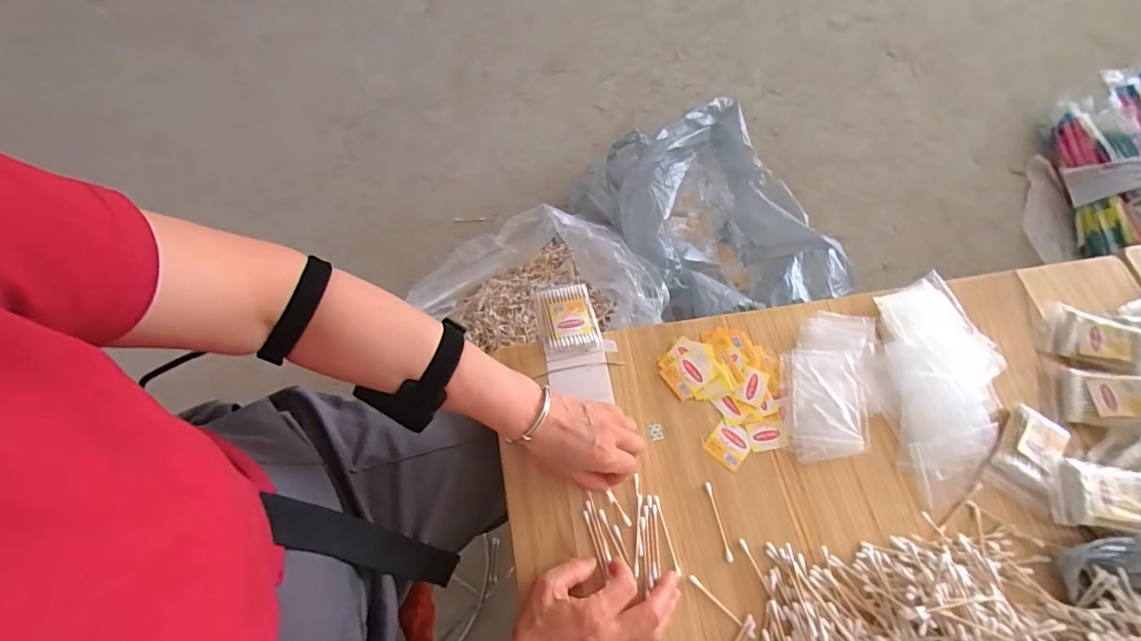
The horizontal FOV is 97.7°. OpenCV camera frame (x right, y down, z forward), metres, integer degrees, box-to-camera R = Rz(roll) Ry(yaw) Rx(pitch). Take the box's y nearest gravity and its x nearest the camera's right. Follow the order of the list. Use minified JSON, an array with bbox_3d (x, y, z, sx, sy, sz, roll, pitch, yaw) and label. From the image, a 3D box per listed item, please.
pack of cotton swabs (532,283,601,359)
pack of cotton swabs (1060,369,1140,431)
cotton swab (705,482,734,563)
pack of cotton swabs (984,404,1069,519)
[{"bbox_3d":[-0.003,-0.001,0.513,0.059,0.014,0.076,-10,69,-8],"label":"pack of cotton swabs"},{"bbox_3d":[0.520,0.077,0.485,0.069,0.018,0.052,-2,66,28],"label":"pack of cotton swabs"},{"bbox_3d":[0.133,0.180,0.447,0.006,0.004,0.067,-10,69,-8],"label":"cotton swab"},{"bbox_3d":[0.428,0.127,0.466,0.052,0.014,0.088,31,70,8],"label":"pack of cotton swabs"}]

